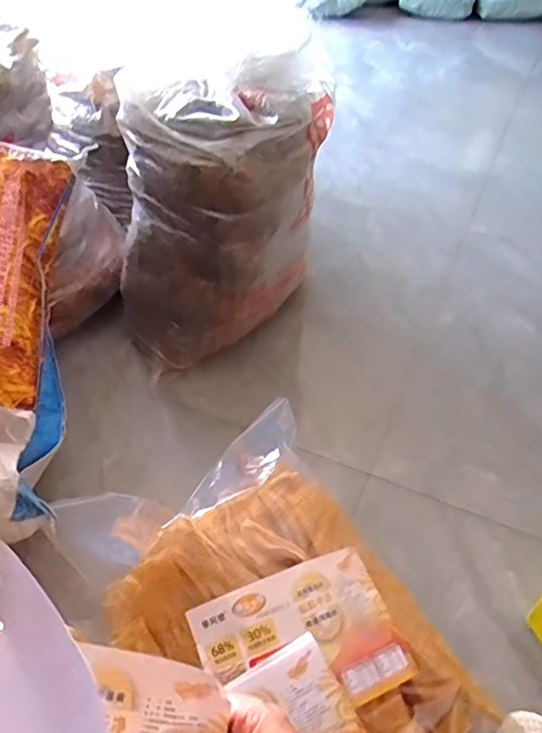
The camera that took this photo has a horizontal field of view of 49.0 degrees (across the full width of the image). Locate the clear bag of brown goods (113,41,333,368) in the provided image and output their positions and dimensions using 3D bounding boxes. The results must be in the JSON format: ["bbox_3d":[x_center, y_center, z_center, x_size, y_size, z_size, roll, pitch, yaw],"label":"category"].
[{"bbox_3d":[-0.087,-0.247,1.048,0.352,0.441,0.285,1,45,-1],"label":"clear bag of brown goods"}]

